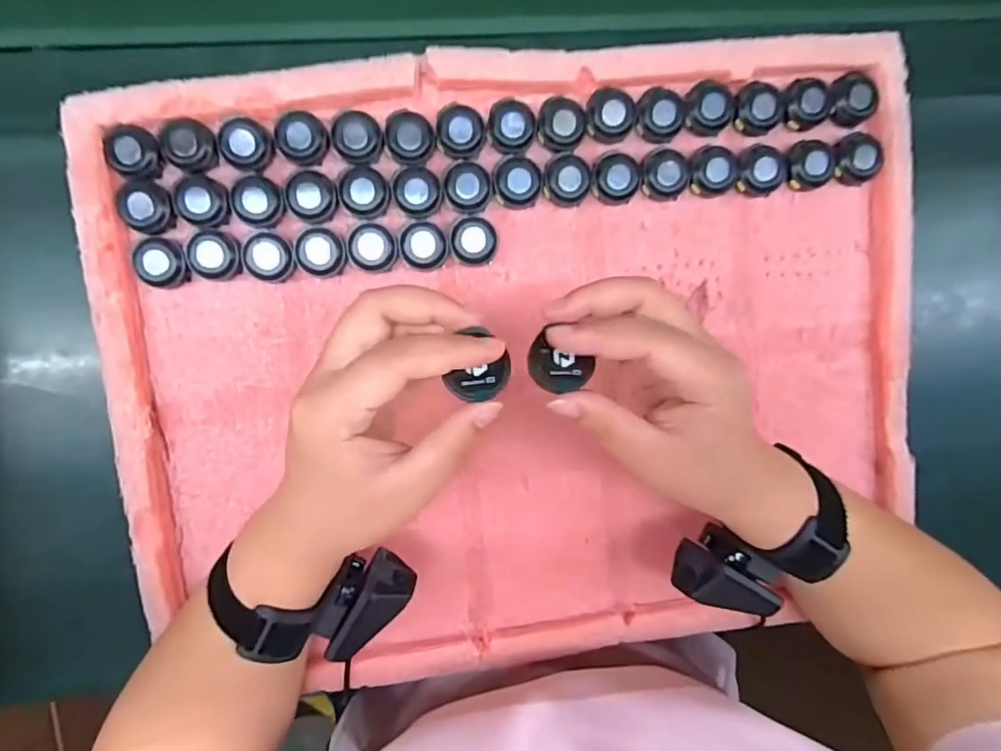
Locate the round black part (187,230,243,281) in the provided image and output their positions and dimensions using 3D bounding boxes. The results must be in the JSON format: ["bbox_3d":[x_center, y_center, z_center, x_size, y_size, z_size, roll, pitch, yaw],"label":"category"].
[{"bbox_3d":[-0.166,-0.070,0.312,0.030,0.011,0.028,0,96,-5],"label":"round black part"}]

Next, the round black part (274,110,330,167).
[{"bbox_3d":[-0.115,-0.138,0.307,0.028,0.009,0.029,0,96,-5],"label":"round black part"}]

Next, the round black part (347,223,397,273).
[{"bbox_3d":[-0.076,-0.076,0.319,0.027,0.012,0.028,0,96,-5],"label":"round black part"}]

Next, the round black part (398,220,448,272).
[{"bbox_3d":[-0.046,-0.079,0.323,0.027,0.011,0.029,0,96,-5],"label":"round black part"}]

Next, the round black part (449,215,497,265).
[{"bbox_3d":[-0.017,-0.082,0.326,0.028,0.011,0.028,-2,96,-5],"label":"round black part"}]

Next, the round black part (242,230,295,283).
[{"bbox_3d":[-0.136,-0.070,0.315,0.027,0.013,0.028,0,96,-5],"label":"round black part"}]

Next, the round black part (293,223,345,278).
[{"bbox_3d":[-0.107,-0.073,0.315,0.029,0.012,0.030,0,96,-5],"label":"round black part"}]

